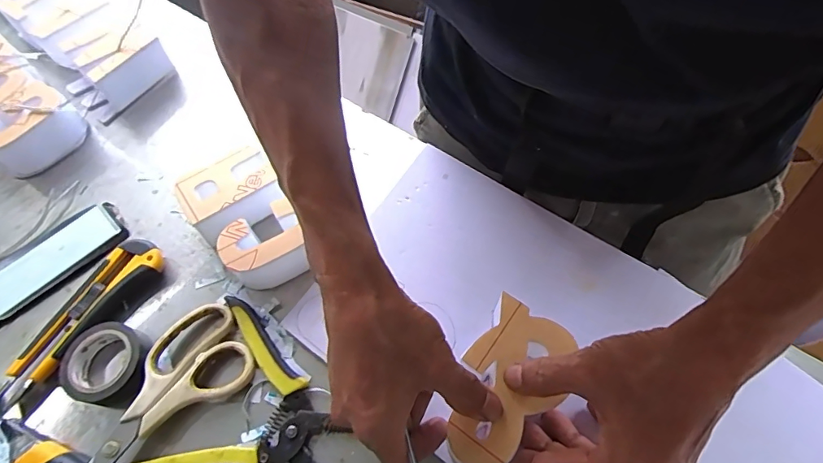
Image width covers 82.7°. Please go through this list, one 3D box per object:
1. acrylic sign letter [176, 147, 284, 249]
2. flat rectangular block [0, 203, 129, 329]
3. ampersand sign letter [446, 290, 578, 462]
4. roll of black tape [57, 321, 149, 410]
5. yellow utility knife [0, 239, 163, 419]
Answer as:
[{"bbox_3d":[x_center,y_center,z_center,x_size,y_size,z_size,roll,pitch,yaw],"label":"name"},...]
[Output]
[{"bbox_3d":[-0.164,-0.031,0.423,0.081,0.044,0.051,-32,64,-13],"label":"acrylic sign letter"},{"bbox_3d":[-0.326,0.030,0.417,0.139,0.013,0.052,-42,67,-17],"label":"flat rectangular block"},{"bbox_3d":[0.063,0.103,0.315,0.062,0.009,0.112,30,67,16],"label":"ampersand sign letter"},{"bbox_3d":[-0.238,0.103,0.366,0.060,0.019,0.057,-2,62,3],"label":"roll of black tape"},{"bbox_3d":[-0.276,0.070,0.388,0.045,0.019,0.153,33,69,19],"label":"yellow utility knife"}]

